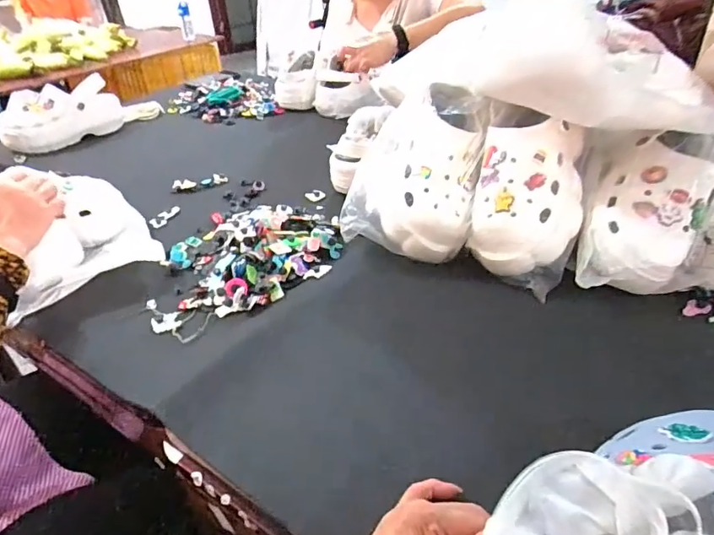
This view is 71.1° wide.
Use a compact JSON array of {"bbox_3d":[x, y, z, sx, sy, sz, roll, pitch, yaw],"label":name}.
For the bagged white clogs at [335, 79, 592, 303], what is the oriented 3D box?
[{"bbox_3d":[0.147,-0.119,0.661,0.285,0.161,0.219,9,37,19],"label":"bagged white clogs"}]

